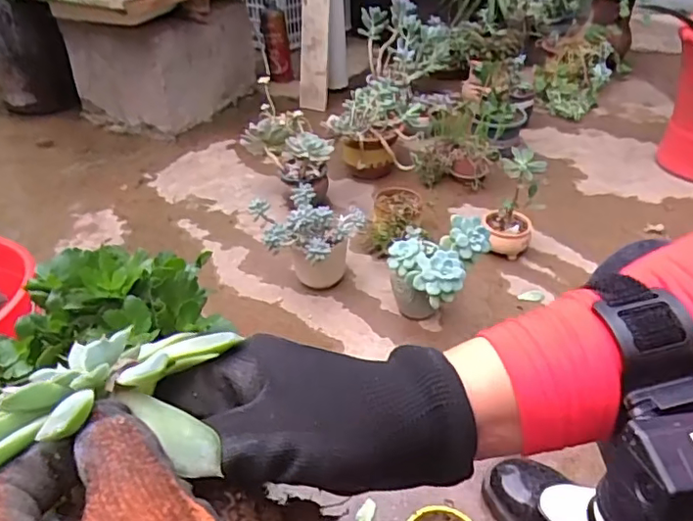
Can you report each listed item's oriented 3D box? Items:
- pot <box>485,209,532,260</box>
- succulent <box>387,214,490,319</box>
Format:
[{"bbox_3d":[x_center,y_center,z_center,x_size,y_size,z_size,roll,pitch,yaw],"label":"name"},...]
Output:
[{"bbox_3d":[0.327,-0.052,1.156,0.093,0.075,0.101,4,38,8],"label":"pot"},{"bbox_3d":[0.143,0.030,0.976,0.143,0.185,0.139,22,43,28],"label":"succulent"}]

